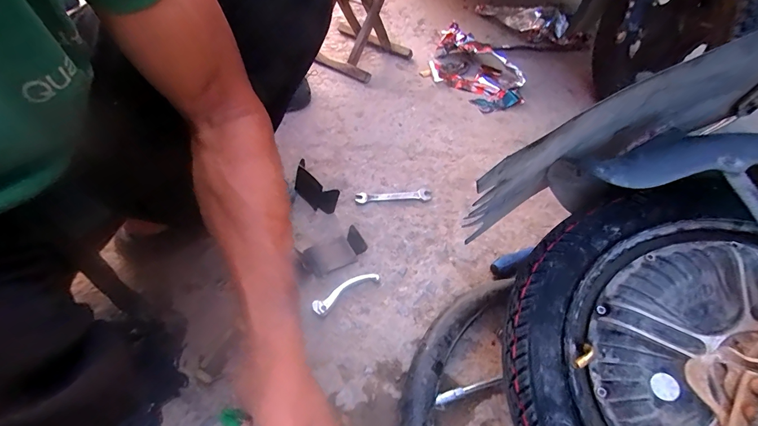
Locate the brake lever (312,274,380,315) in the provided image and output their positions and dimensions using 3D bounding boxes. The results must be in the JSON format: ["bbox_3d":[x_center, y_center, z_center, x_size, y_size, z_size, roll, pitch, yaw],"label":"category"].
[{"bbox_3d":[-0.053,0.119,0.540,0.113,0.017,0.027,-30,57,-29],"label":"brake lever"}]

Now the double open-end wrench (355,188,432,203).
[{"bbox_3d":[0.027,-0.035,0.695,0.145,0.010,0.026,-3,48,-8],"label":"double open-end wrench"}]

